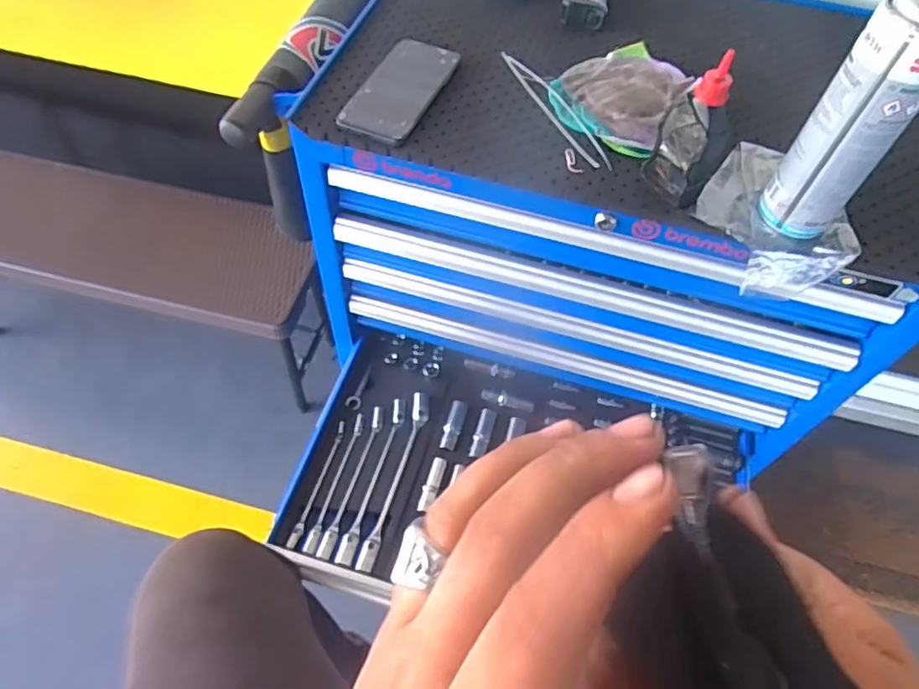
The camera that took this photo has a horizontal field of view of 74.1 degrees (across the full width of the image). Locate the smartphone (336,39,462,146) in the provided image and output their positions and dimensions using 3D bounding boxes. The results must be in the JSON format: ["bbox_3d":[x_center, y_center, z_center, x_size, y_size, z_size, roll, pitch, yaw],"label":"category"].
[{"bbox_3d":[-0.061,-0.276,0.653,0.080,0.014,0.165,19,57,9],"label":"smartphone"}]

